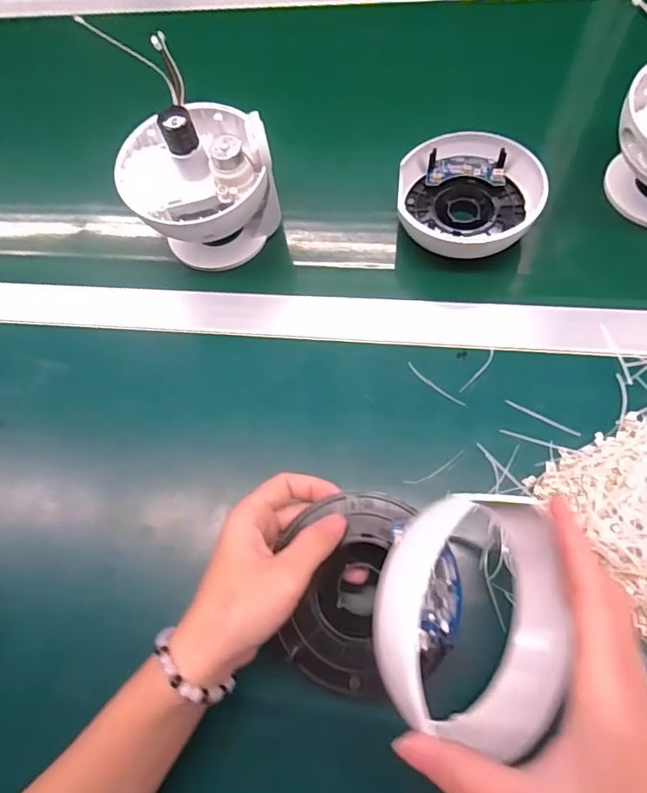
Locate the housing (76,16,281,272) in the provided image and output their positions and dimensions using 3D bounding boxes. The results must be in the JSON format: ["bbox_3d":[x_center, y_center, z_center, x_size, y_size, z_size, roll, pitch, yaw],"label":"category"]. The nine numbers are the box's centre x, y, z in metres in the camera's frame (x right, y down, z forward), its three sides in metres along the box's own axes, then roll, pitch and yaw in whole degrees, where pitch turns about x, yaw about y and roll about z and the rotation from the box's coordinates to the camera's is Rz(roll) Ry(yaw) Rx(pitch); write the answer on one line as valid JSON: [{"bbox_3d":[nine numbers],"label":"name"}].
[{"bbox_3d":[-0.105,-0.183,0.390,0.109,0.132,0.120,-27,67,-6],"label":"housing"}]

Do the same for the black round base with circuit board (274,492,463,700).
[{"bbox_3d":[0.025,0.103,0.264,0.092,0.021,0.098,-2,60,3],"label":"black round base with circuit board"}]

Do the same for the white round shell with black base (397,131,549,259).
[{"bbox_3d":[0.118,-0.163,0.405,0.108,0.052,0.094,2,67,7],"label":"white round shell with black base"}]

